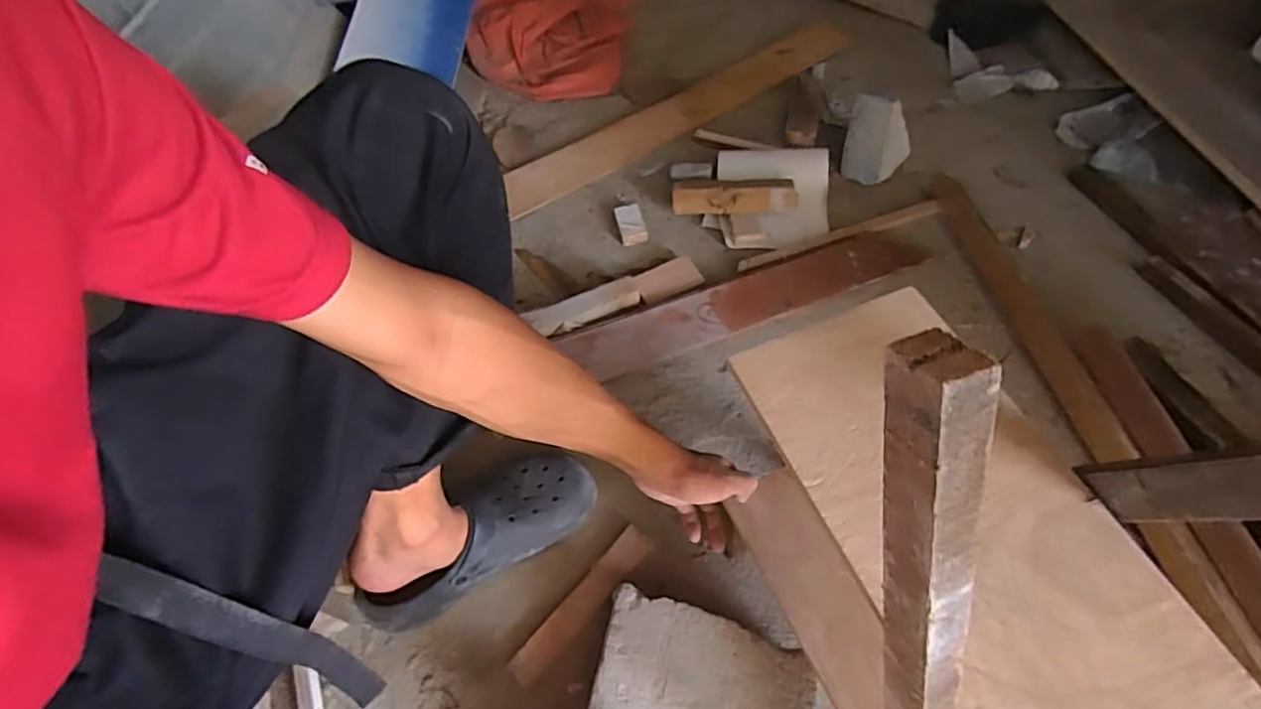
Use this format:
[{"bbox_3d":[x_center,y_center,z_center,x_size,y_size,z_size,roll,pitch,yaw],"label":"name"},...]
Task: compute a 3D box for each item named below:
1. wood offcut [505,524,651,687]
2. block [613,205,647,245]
[{"bbox_3d":[-0.051,0.271,0.678,0.034,0.013,0.194,35,65,24],"label":"wood offcut"},{"bbox_3d":[0.000,-0.208,0.994,0.040,0.018,0.072,-14,56,-6],"label":"block"}]

